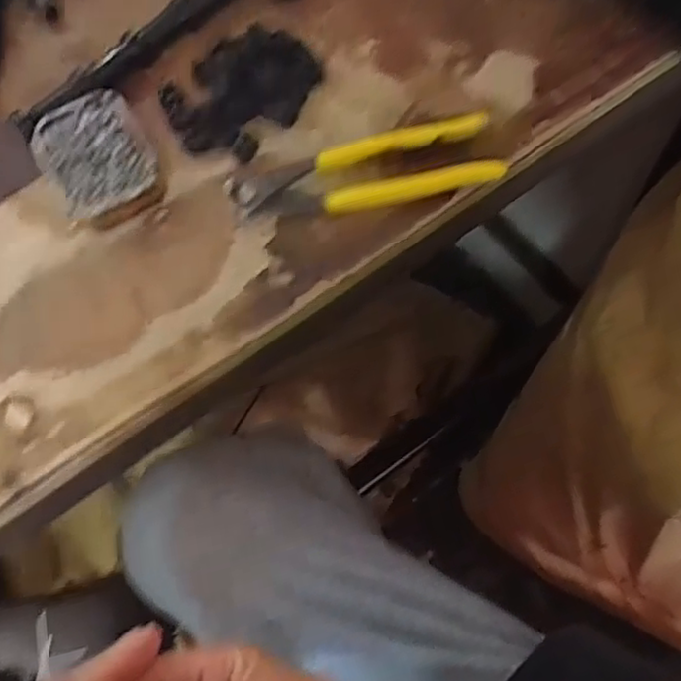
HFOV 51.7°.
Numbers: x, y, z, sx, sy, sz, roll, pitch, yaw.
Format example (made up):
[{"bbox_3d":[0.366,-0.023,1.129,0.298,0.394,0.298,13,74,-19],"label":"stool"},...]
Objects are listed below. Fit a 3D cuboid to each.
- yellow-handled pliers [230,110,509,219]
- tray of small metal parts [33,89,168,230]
[{"bbox_3d":[0.018,-0.103,0.431,0.164,0.018,0.053,-16,64,-7],"label":"yellow-handled pliers"},{"bbox_3d":[-0.155,-0.115,0.449,0.064,0.028,0.087,-27,66,-12],"label":"tray of small metal parts"}]

